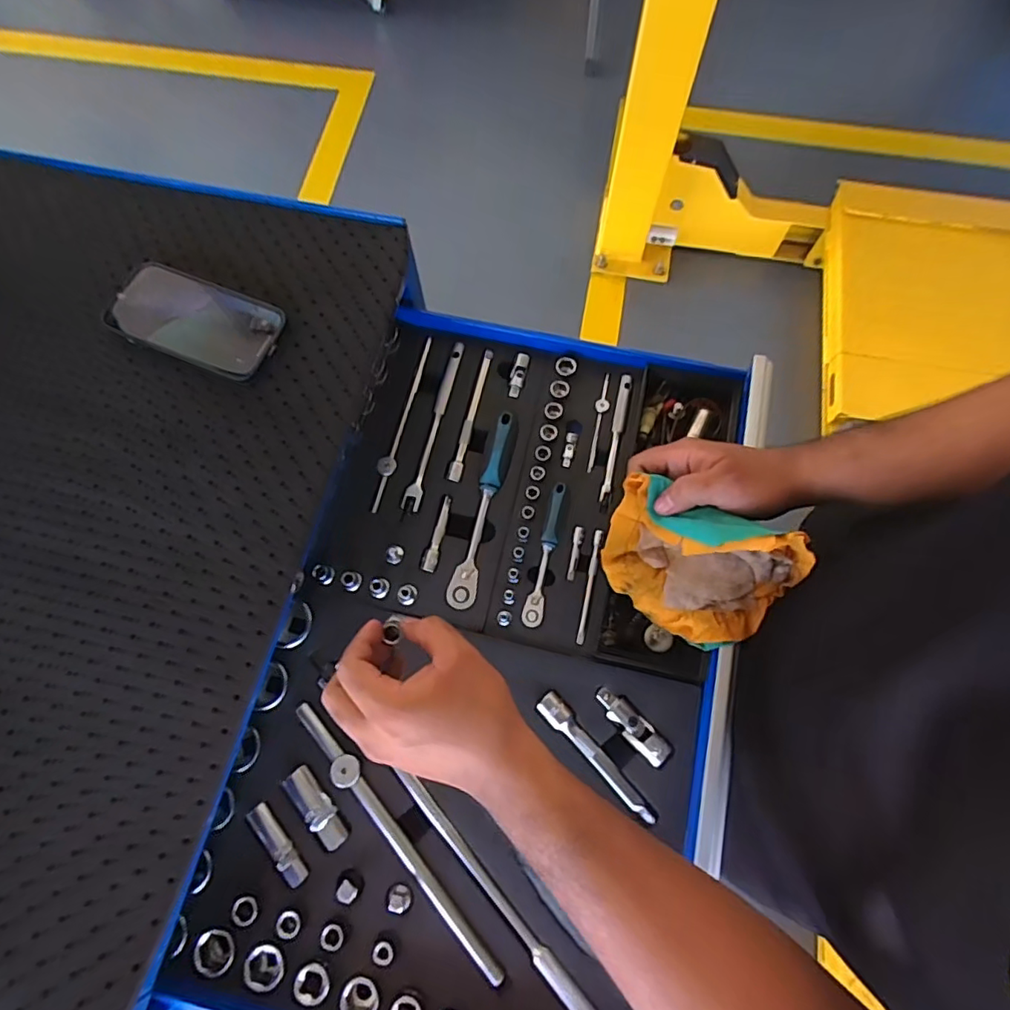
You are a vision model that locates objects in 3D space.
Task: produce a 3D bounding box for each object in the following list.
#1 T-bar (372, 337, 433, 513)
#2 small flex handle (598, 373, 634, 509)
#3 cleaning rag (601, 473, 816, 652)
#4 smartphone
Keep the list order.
[{"bbox_3d":[-0.101,-0.081,0.554,0.017,0.014,0.188,10,72,5],"label":"T-bar"},{"bbox_3d":[0.104,-0.062,0.537,0.011,0.009,0.139,13,72,5],"label":"small flex handle"},{"bbox_3d":[0.142,0.048,0.444,0.139,0.134,0.046,29,35,8],"label":"cleaning rag"},{"bbox_3d":[-0.274,-0.164,0.487,0.164,0.016,0.077,20,73,8],"label":"smartphone"}]

